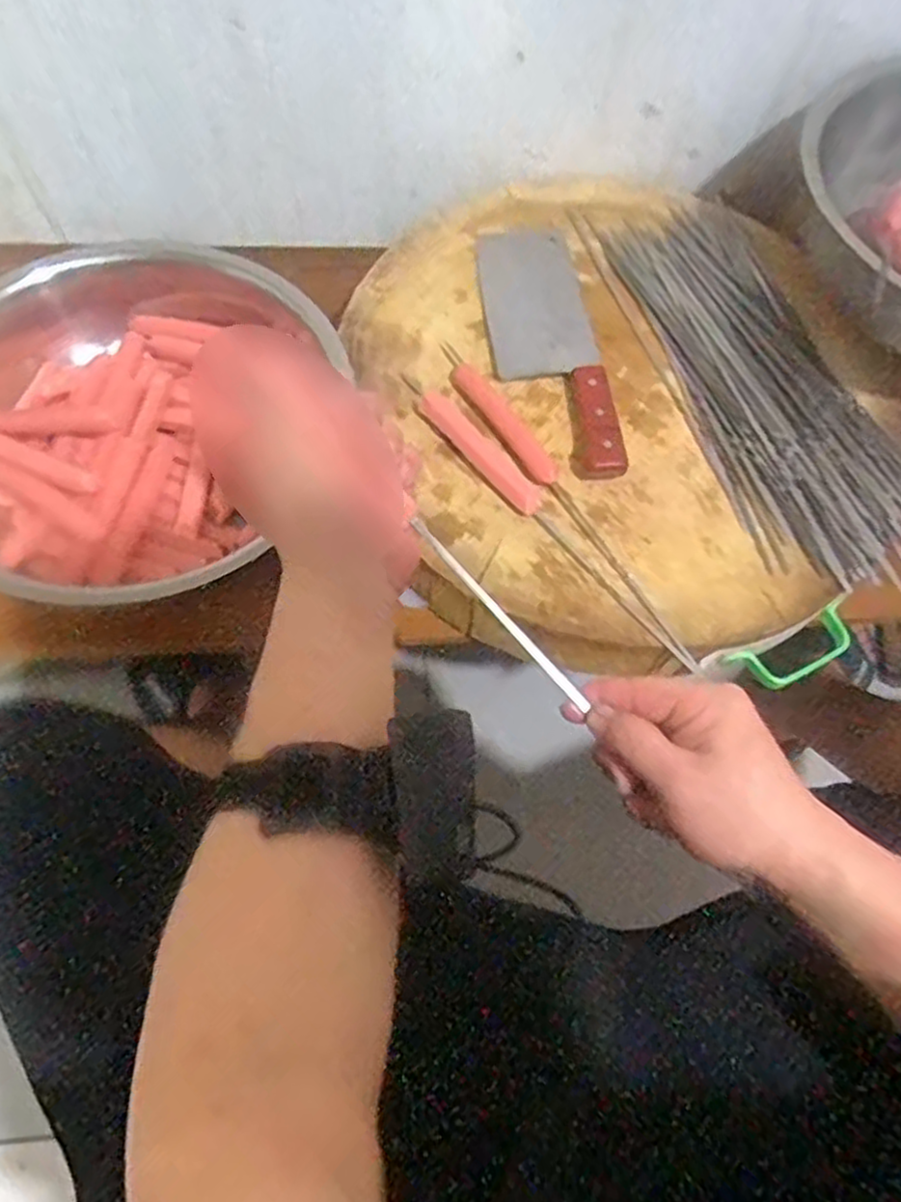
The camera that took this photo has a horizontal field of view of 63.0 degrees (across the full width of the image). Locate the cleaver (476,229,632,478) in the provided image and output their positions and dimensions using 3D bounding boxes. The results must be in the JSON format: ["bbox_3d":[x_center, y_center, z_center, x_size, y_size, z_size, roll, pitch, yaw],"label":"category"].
[{"bbox_3d":[0.078,-0.205,0.590,0.082,0.019,0.246,-7,68,-5],"label":"cleaver"}]

